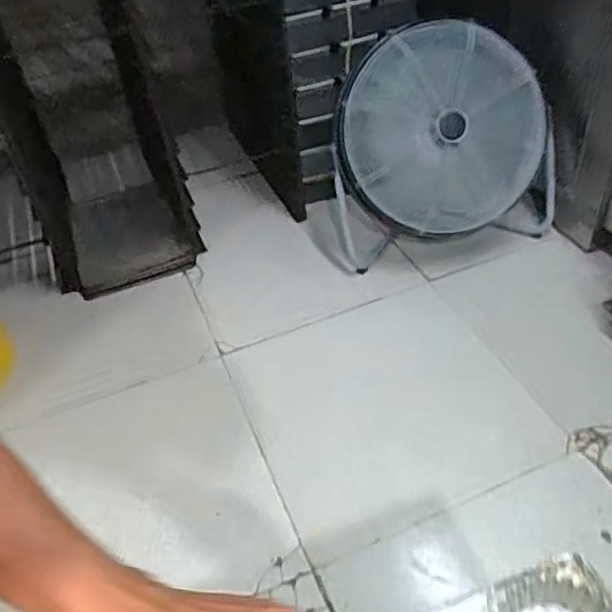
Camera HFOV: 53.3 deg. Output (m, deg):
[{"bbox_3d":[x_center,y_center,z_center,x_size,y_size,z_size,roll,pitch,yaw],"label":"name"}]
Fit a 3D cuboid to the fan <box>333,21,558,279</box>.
[{"bbox_3d":[0.389,-0.412,1.633,0.601,0.530,0.294,-5,43,2],"label":"fan"}]

